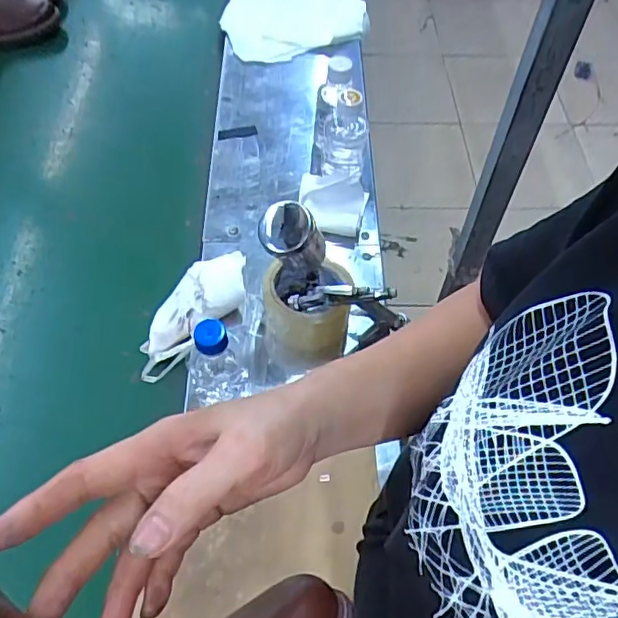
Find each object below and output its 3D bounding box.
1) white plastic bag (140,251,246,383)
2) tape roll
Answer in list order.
[{"bbox_3d":[-0.140,0.002,0.700,0.087,0.072,0.163,38,63,20],"label":"white plastic bag"},{"bbox_3d":[-0.002,0.016,0.685,0.093,0.128,0.081,-3,57,-4],"label":"tape roll"}]

